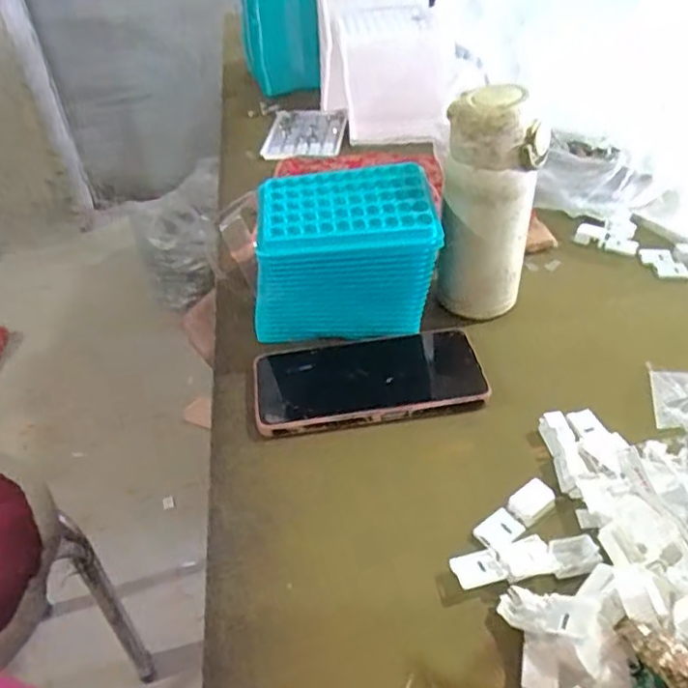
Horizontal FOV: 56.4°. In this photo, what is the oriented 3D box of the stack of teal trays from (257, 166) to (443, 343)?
[{"bbox_3d":[-0.001,-0.064,0.505,0.141,0.117,0.079,-4,41,1],"label":"stack of teal trays"}]

